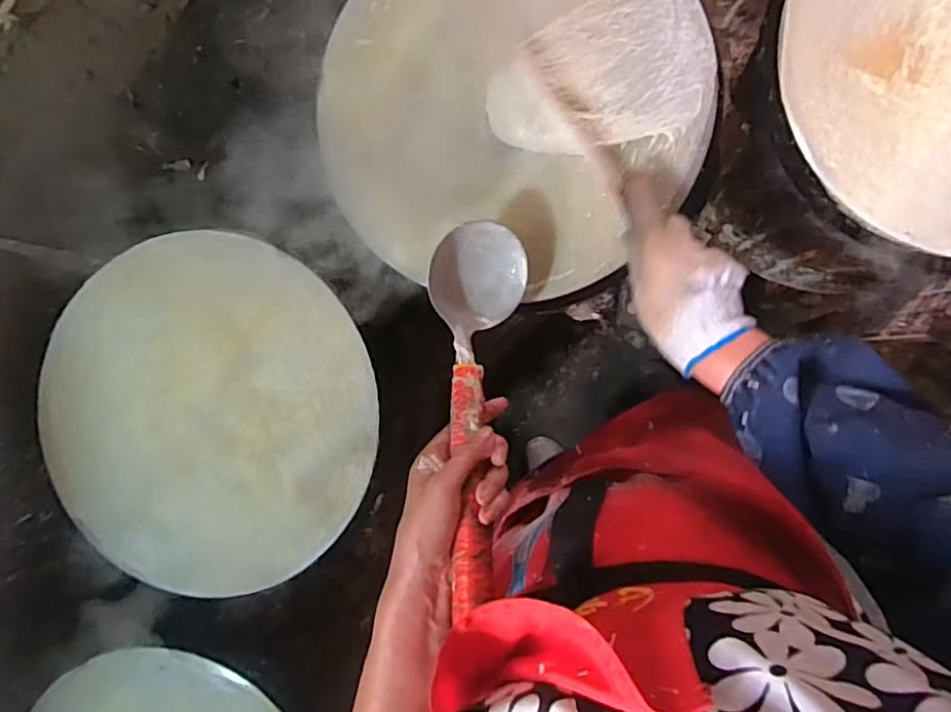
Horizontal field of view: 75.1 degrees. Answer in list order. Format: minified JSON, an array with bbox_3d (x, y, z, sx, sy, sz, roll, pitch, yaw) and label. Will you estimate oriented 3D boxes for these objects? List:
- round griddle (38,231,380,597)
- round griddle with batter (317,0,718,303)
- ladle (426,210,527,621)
[{"bbox_3d":[-0.291,0.053,0.650,0.379,0.039,0.358,0,89,8],"label":"round griddle"},{"bbox_3d":[0.022,-0.255,0.593,0.375,0.046,0.362,0,89,8],"label":"round griddle with batter"},{"bbox_3d":[0.002,0.030,0.486,0.079,0.077,0.311,-4,58,8],"label":"ladle"}]

